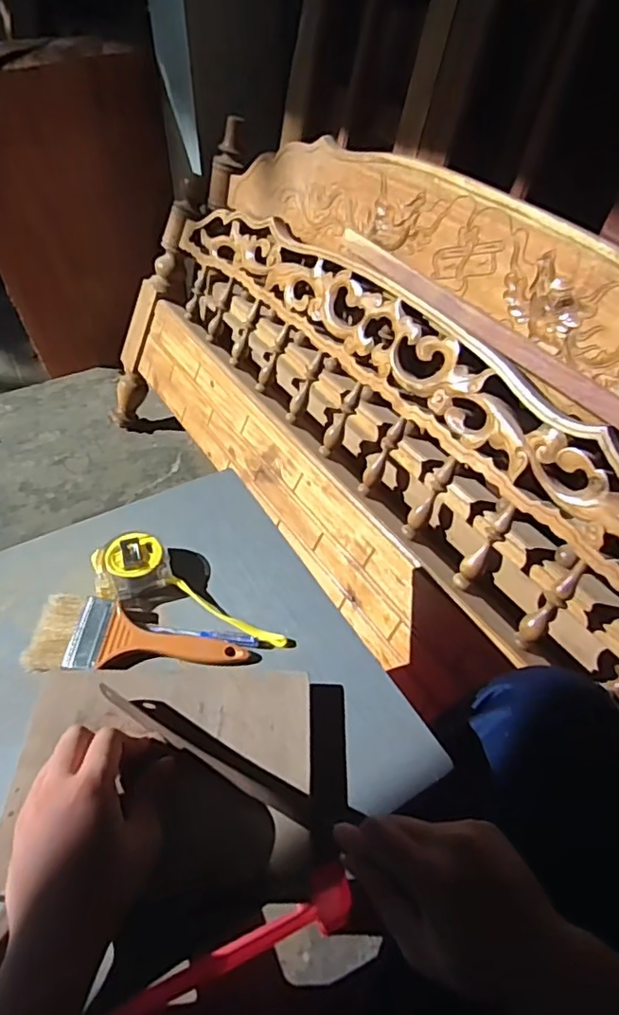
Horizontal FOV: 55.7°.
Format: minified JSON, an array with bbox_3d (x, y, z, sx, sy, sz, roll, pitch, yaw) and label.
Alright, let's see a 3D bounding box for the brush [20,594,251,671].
[{"bbox_3d":[-0.151,0.117,0.521,0.186,0.022,0.065,3,47,1],"label":"brush"}]

